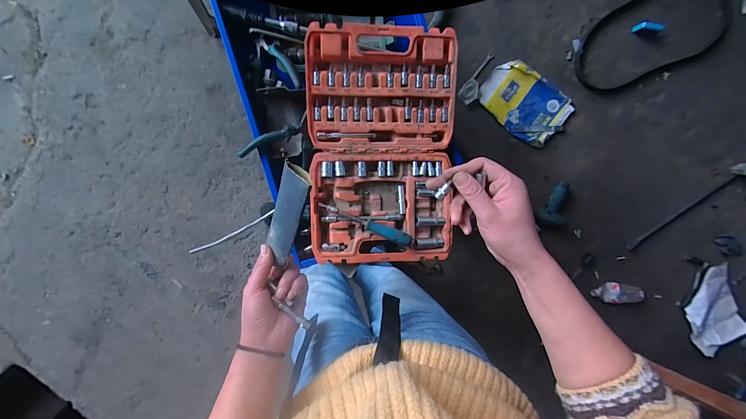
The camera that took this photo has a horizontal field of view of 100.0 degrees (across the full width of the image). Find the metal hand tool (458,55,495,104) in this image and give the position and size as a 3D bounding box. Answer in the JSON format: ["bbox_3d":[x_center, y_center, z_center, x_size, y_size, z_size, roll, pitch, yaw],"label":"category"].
[{"bbox_3d":[0.410,-0.502,1.209,0.068,0.030,0.206,36,92,-5],"label":"metal hand tool"}]

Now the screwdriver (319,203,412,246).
[{"bbox_3d":[-0.012,0.024,0.529,0.165,0.018,0.020,22,93,-5],"label":"screwdriver"}]

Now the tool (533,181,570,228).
[{"bbox_3d":[0.741,-0.020,1.270,0.076,0.108,0.181,14,104,-3],"label":"tool"}]

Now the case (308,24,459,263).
[{"bbox_3d":[0.018,-0.100,0.527,0.241,0.081,0.374,0,95,-3],"label":"case"}]

